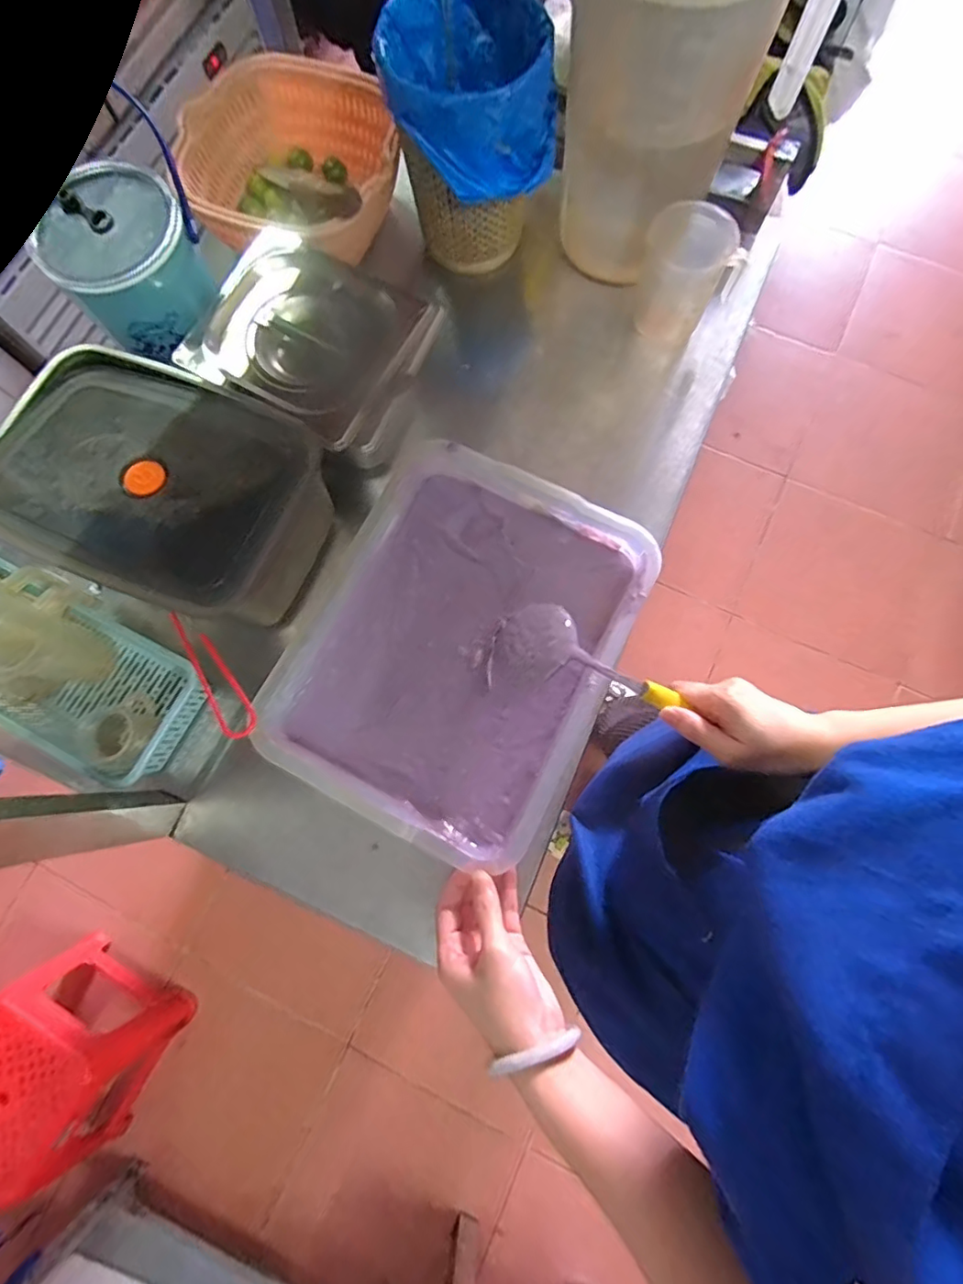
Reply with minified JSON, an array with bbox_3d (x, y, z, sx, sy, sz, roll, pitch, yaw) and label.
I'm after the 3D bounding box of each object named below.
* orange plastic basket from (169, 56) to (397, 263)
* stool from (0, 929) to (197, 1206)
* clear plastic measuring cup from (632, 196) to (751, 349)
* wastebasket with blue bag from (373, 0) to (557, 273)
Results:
[{"bbox_3d":[-0.189,-0.494,0.575,0.206,0.088,0.214,0,77,2],"label":"orange plastic basket"},{"bbox_3d":[-0.764,0.775,1.015,0.263,0.252,0.281,26,79,7],"label":"stool"},{"bbox_3d":[0.202,-0.364,0.548,0.081,0.090,0.072,3,77,2],"label":"clear plastic measuring cup"},{"bbox_3d":[-0.010,-0.472,0.528,0.141,0.159,0.142,-8,77,0],"label":"wastebasket with blue bag"}]

